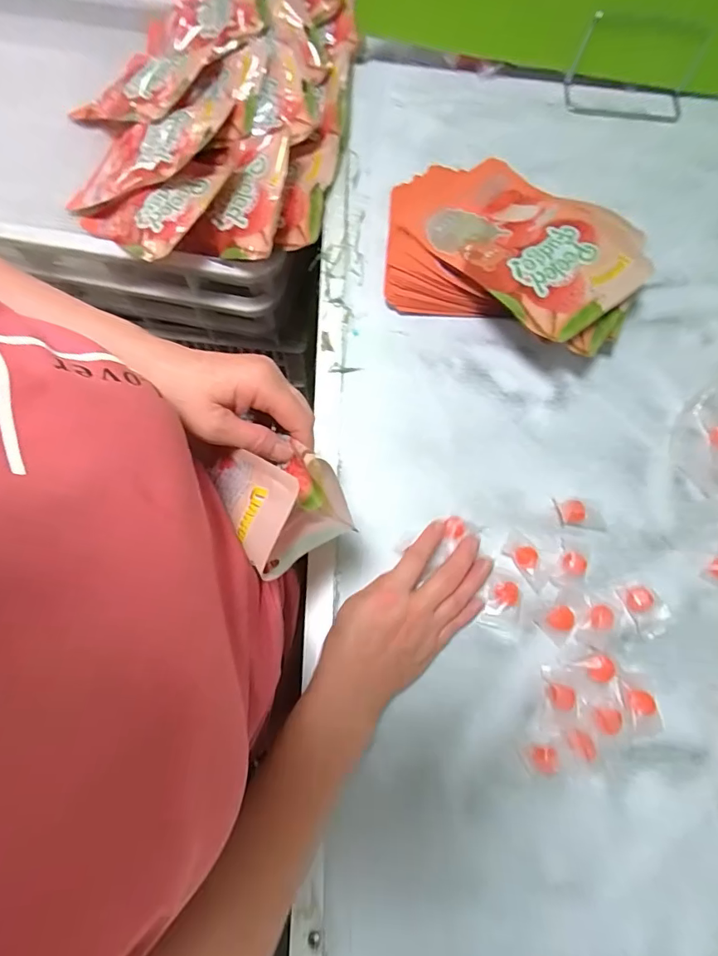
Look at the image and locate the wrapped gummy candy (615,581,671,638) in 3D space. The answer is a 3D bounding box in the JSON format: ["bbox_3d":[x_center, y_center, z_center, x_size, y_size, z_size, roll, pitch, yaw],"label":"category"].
[{"bbox_3d":[0.258,0.118,0.419,0.028,0.014,0.048,-24,76,-8],"label":"wrapped gummy candy"}]

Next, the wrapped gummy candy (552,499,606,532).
[{"bbox_3d":[0.213,0.033,0.440,0.047,0.017,0.030,1,74,-1],"label":"wrapped gummy candy"}]

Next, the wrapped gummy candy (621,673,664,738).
[{"bbox_3d":[0.239,0.192,0.392,0.034,0.012,0.049,2,74,-1],"label":"wrapped gummy candy"}]

